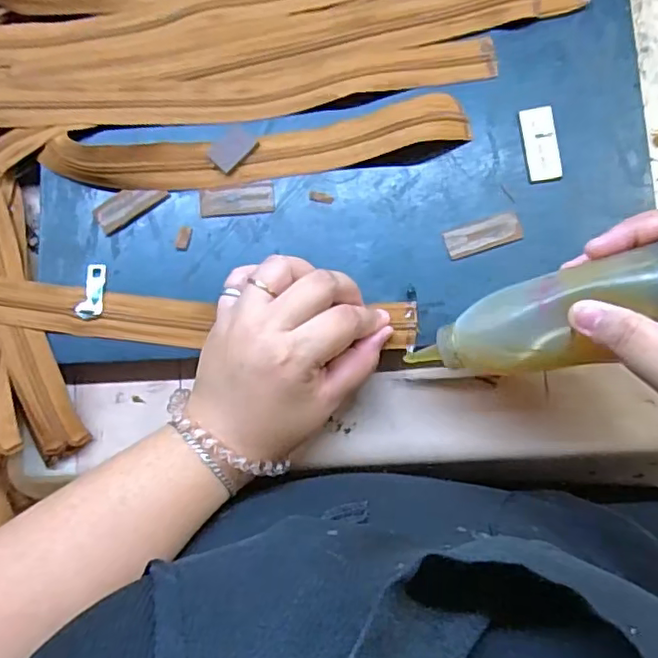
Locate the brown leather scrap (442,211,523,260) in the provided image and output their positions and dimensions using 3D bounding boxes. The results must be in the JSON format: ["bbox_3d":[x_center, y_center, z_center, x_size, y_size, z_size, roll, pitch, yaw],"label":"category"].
[{"bbox_3d":[0.100,-0.061,0.372,0.049,0.004,0.019,-17,82,0],"label":"brown leather scrap"}]

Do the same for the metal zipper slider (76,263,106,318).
[{"bbox_3d":[-0.153,-0.025,0.377,0.015,0.009,0.037,8,83,3],"label":"metal zipper slider"}]

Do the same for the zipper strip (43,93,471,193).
[{"bbox_3d":[-0.047,-0.119,0.375,0.273,0.018,0.040,-7,82,1],"label":"zipper strip"}]

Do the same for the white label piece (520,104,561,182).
[{"bbox_3d":[0.138,-0.120,0.376,0.021,0.004,0.050,-5,82,1],"label":"white label piece"}]

